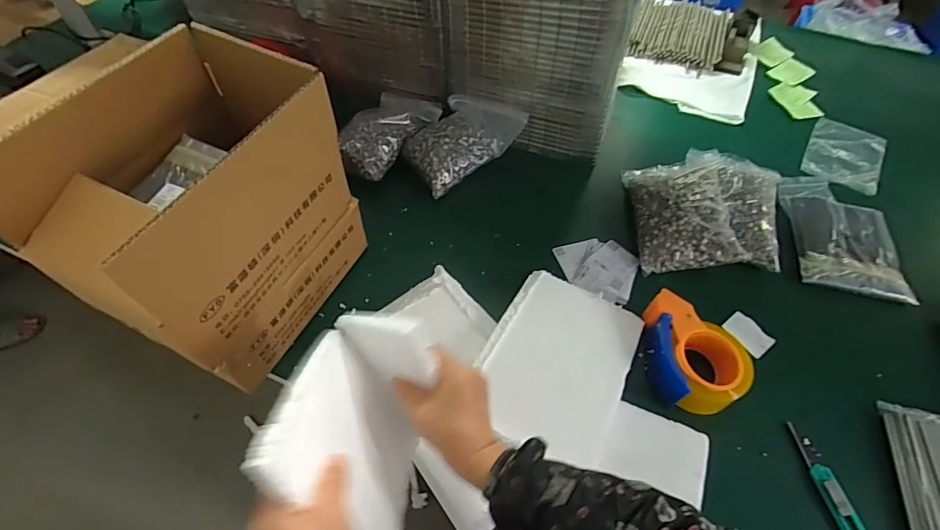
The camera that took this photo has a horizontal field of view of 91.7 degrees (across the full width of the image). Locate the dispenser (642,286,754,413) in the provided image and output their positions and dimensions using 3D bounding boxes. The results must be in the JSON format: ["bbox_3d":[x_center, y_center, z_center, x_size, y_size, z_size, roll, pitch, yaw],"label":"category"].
[{"bbox_3d":[0.286,0.107,0.577,0.114,0.053,0.146,-3,56,-4],"label":"dispenser"}]

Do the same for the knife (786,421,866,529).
[{"bbox_3d":[0.410,0.271,0.495,0.025,0.013,0.194,-7,56,-7],"label":"knife"}]

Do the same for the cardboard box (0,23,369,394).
[{"bbox_3d":[-0.284,-0.052,0.520,0.190,0.280,0.266,22,58,13],"label":"cardboard box"}]

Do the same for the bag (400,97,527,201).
[{"bbox_3d":[-0.020,-0.224,0.793,0.196,0.053,0.135,-34,63,-23],"label":"bag"}]

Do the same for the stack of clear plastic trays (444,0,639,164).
[{"bbox_3d":[0.123,-0.392,0.779,0.301,0.313,0.184,21,57,12],"label":"stack of clear plastic trays"}]

